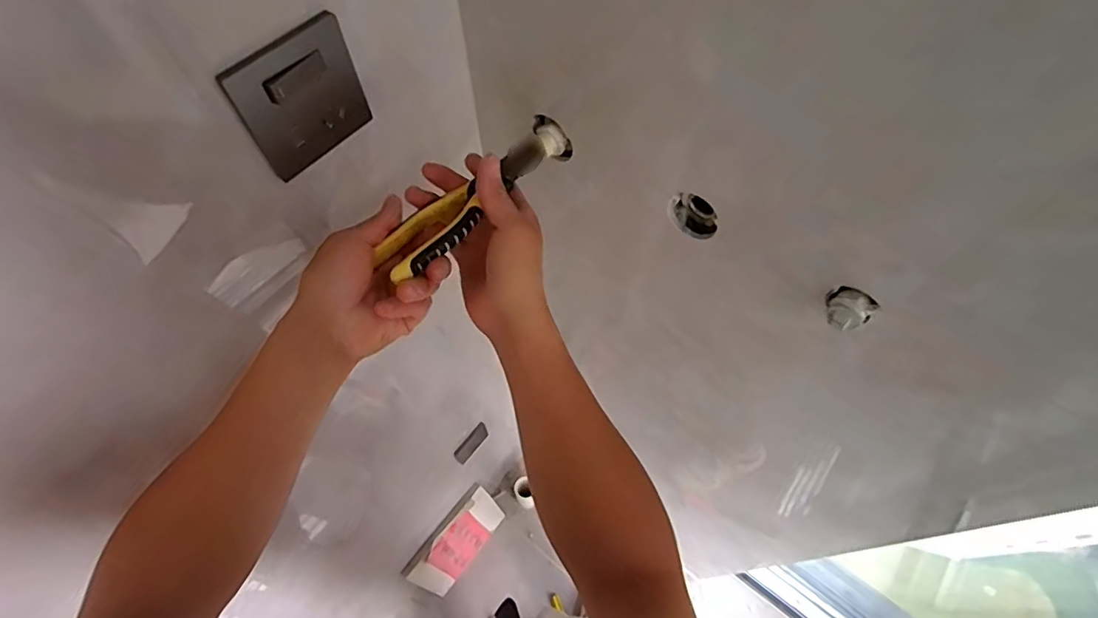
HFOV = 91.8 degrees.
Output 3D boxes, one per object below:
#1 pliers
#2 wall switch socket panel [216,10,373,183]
[{"bbox_3d":[-0.067,-0.093,0.450,0.056,0.031,0.190,35,65,18],"label":"pliers"},{"bbox_3d":[-0.167,-0.143,0.367,0.010,0.087,0.085,34,66,18],"label":"wall switch socket panel"}]

